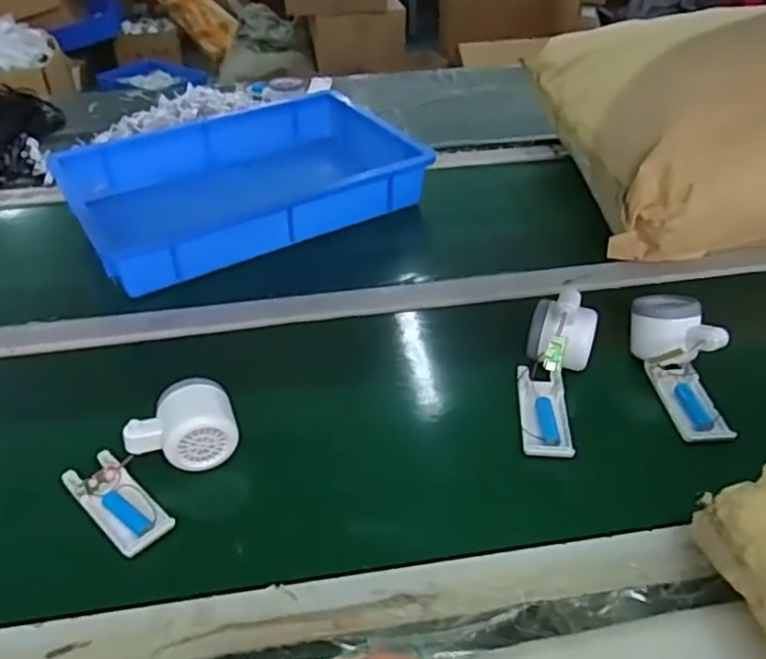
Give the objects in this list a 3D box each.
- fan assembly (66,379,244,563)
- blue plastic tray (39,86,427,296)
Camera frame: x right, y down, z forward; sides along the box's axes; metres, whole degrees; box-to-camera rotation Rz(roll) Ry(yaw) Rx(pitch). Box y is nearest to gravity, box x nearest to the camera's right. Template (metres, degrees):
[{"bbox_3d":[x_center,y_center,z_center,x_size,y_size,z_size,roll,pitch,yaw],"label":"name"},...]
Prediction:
[{"bbox_3d":[-0.174,0.095,0.518,0.093,0.051,0.127,29,47,35],"label":"fan assembly"},{"bbox_3d":[-0.186,-0.200,0.886,0.422,0.073,0.279,-23,43,-24],"label":"blue plastic tray"}]

